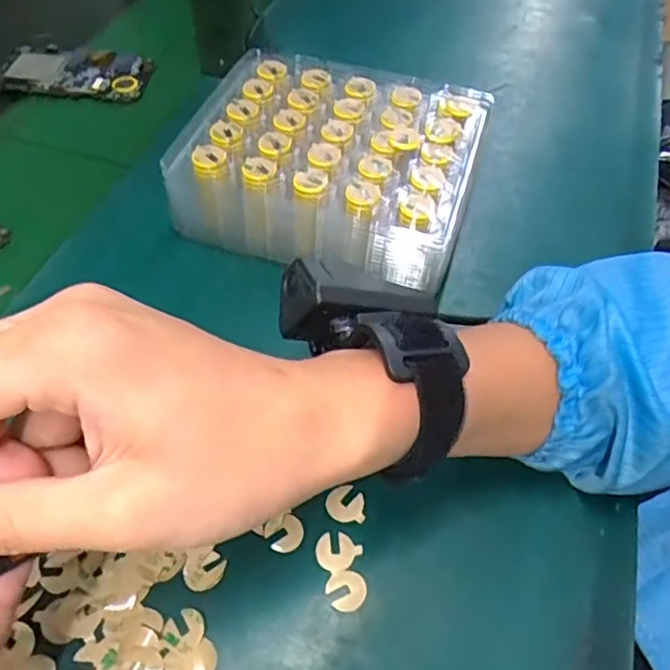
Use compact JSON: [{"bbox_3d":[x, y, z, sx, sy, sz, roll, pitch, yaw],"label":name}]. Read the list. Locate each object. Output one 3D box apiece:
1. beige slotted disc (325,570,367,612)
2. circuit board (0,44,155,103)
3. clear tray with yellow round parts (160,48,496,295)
[{"bbox_3d":[0.005,0.112,0.274,0.016,0.004,0.017,-18,56,-15],"label":"beige slotted disc"},{"bbox_3d":[-0.211,-0.215,0.508,0.117,0.010,0.063,9,53,4],"label":"circuit board"},{"bbox_3d":[0.001,-0.107,0.400,0.175,0.064,0.150,17,54,11],"label":"clear tray with yellow round parts"}]

